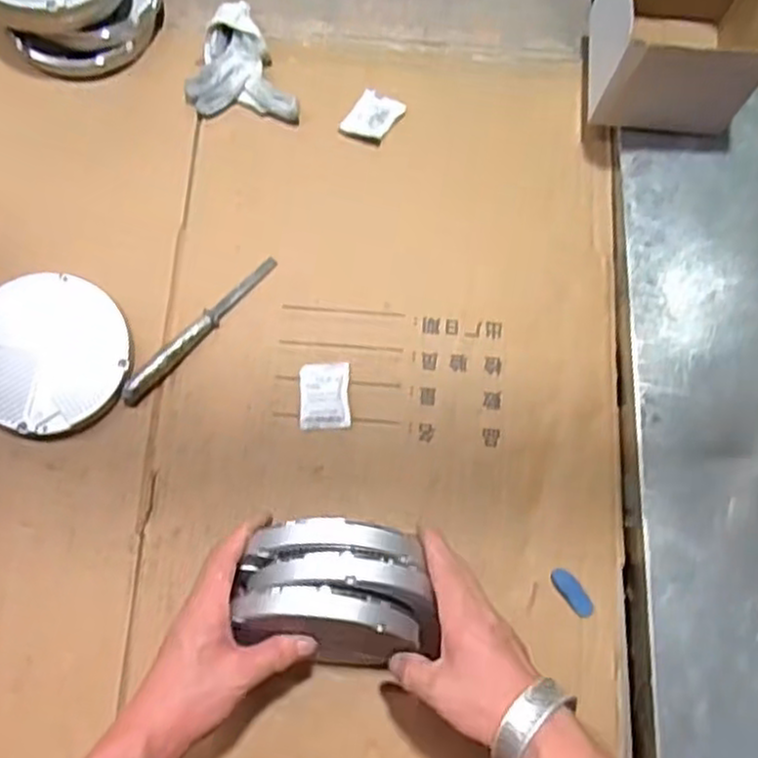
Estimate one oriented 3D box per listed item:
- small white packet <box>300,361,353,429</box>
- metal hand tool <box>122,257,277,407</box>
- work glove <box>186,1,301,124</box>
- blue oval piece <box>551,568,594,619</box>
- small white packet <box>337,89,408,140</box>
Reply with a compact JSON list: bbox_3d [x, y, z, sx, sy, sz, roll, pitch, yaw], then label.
[{"bbox_3d":[-0.047,0.015,0.655,0.043,0.008,0.059,-1,76,-4],"label":"small white packet"},{"bbox_3d":[-0.160,-0.046,0.662,0.017,0.009,0.180,45,73,-6],"label":"metal hand tool"},{"bbox_3d":[-0.143,-0.296,0.714,0.092,0.028,0.132,-24,79,-7],"label":"work glove"},{"bbox_3d":[0.164,0.181,0.626,0.019,0.009,0.047,-36,80,-11],"label":"blue oval piece"},{"bbox_3d":[-0.006,-0.254,0.721,0.041,0.005,0.056,32,76,5],"label":"small white packet"}]

